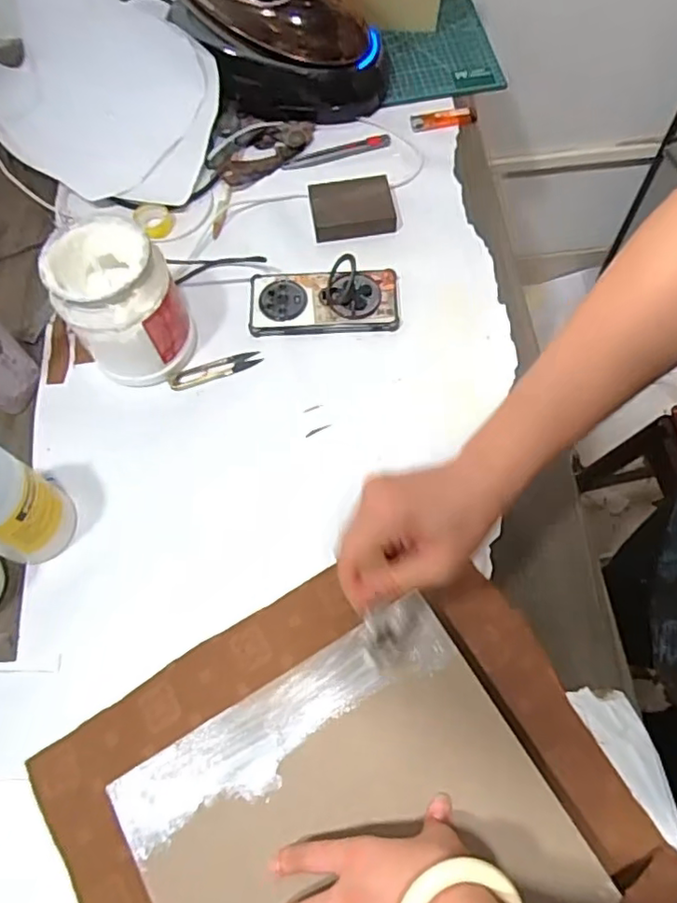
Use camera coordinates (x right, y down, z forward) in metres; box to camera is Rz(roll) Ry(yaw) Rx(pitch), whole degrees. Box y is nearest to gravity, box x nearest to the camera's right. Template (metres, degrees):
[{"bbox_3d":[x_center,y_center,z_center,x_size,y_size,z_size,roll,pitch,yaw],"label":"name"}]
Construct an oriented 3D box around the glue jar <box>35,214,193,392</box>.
[{"bbox_3d":[-0.217,-0.146,0.609,0.102,0.140,0.099,-1,65,2],"label":"glue jar"}]

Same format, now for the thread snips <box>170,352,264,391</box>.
[{"bbox_3d":[-0.136,-0.091,0.662,0.101,0.008,0.024,-20,66,-7],"label":"thread snips"}]

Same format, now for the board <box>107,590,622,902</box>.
[{"bbox_3d":[0.012,0.296,0.456,0.297,0.015,0.261,-31,71,-12],"label":"board"}]

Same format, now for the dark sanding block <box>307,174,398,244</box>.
[{"bbox_3d":[0.017,-0.314,0.765,0.101,0.027,0.081,-8,65,-2],"label":"dark sanding block"}]

